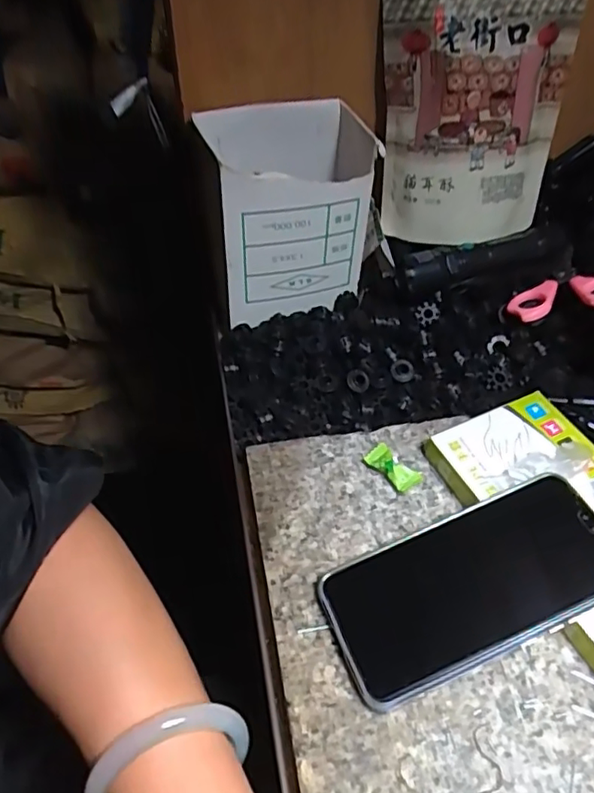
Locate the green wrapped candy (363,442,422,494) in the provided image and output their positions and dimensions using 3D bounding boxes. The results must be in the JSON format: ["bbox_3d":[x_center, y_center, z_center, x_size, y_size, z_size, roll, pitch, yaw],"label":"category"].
[{"bbox_3d":[0.063,0.045,0.387,0.021,0.011,0.037,-34,56,-28],"label":"green wrapped candy"}]

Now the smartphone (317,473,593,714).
[{"bbox_3d":[0.095,0.099,0.317,0.157,0.007,0.075,-22,48,-6],"label":"smartphone"}]

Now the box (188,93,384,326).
[{"bbox_3d":[-0.008,-0.148,0.470,0.120,0.134,0.090,-11,48,-11],"label":"box"}]

